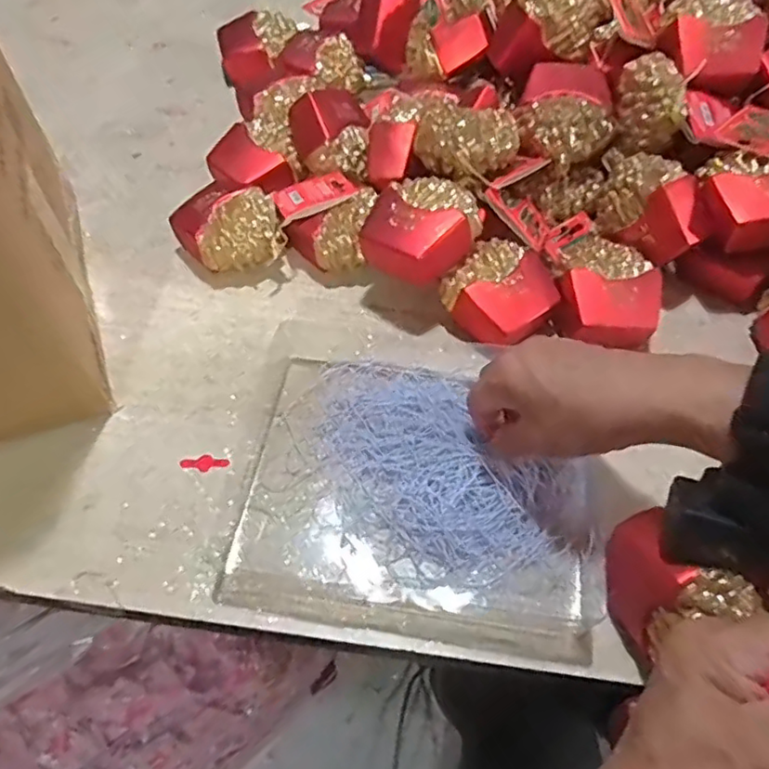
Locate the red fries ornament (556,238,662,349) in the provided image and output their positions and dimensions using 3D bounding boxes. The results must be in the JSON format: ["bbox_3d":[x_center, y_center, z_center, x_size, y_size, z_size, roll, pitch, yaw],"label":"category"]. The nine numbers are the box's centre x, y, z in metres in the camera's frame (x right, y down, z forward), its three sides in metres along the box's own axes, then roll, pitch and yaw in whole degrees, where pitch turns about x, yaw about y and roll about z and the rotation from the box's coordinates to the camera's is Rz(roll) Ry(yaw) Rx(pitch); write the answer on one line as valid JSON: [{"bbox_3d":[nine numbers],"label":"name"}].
[{"bbox_3d":[0.161,-0.063,0.439,0.068,0.043,0.082,3,56,6],"label":"red fries ornament"}]

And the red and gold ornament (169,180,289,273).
[{"bbox_3d":[-0.118,-0.119,0.481,0.072,0.043,0.090,-34,60,-18],"label":"red and gold ornament"}]

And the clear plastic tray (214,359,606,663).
[{"bbox_3d":[0.023,0.061,0.376,0.211,0.017,0.170,6,56,8],"label":"clear plastic tray"}]

